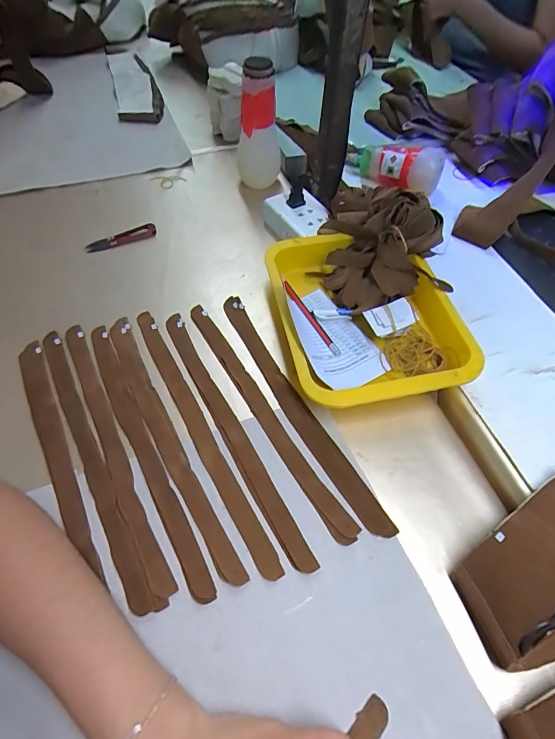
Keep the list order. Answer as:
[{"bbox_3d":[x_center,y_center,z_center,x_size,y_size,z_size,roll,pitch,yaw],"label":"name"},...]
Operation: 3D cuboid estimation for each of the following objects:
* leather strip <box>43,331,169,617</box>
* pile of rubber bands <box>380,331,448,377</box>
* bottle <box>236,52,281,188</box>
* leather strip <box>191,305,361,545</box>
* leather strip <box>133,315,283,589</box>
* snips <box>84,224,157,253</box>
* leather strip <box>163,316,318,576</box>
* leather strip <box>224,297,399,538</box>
[{"bbox_3d":[-0.184,0.079,0.385,0.024,0.007,0.319,-26,60,-19],"label":"leather strip"},{"bbox_3d":[0.155,-0.017,0.459,0.071,0.010,0.059,-15,57,-12],"label":"pile of rubber bands"},{"bbox_3d":[-0.030,-0.371,0.602,0.063,0.173,0.059,-4,55,-4],"label":"bottle"},{"bbox_3d":[-0.020,0.040,0.425,0.024,0.004,0.317,-27,60,-19],"label":"leather strip"},{"bbox_3d":[-0.083,0.056,0.408,0.021,0.007,0.323,-25,60,-18],"label":"leather strip"},{"bbox_3d":[-0.228,-0.190,0.578,0.101,0.020,0.014,-24,59,-17],"label":"snips"},{"bbox_3d":[-0.051,0.056,0.411,0.021,0.011,0.315,-24,60,-18],"label":"leather strip"},{"bbox_3d":[0.017,0.033,0.432,0.031,0.010,0.320,-24,59,-17],"label":"leather strip"}]

